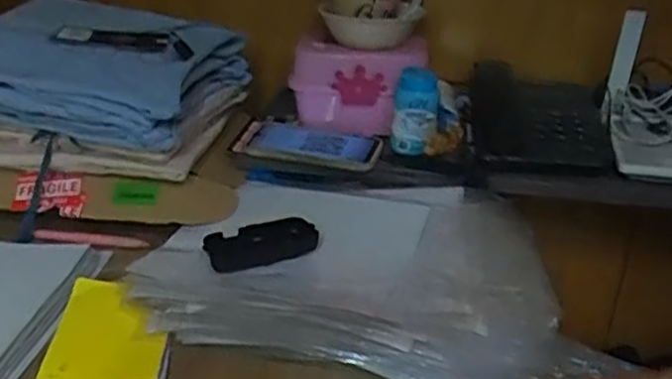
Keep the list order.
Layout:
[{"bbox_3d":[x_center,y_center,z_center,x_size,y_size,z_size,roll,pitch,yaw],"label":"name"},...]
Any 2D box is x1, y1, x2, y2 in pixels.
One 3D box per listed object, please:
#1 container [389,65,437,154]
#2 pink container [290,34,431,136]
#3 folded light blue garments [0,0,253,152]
[{"bbox_3d":[0.093,-0.092,0.811,0.053,0.107,0.049,4,28,5],"label":"container"},{"bbox_3d":[0.028,-0.129,0.860,0.162,0.105,0.077,8,29,12],"label":"pink container"},{"bbox_3d":[-0.266,-0.143,0.787,0.270,0.105,0.209,7,29,10],"label":"folded light blue garments"}]

